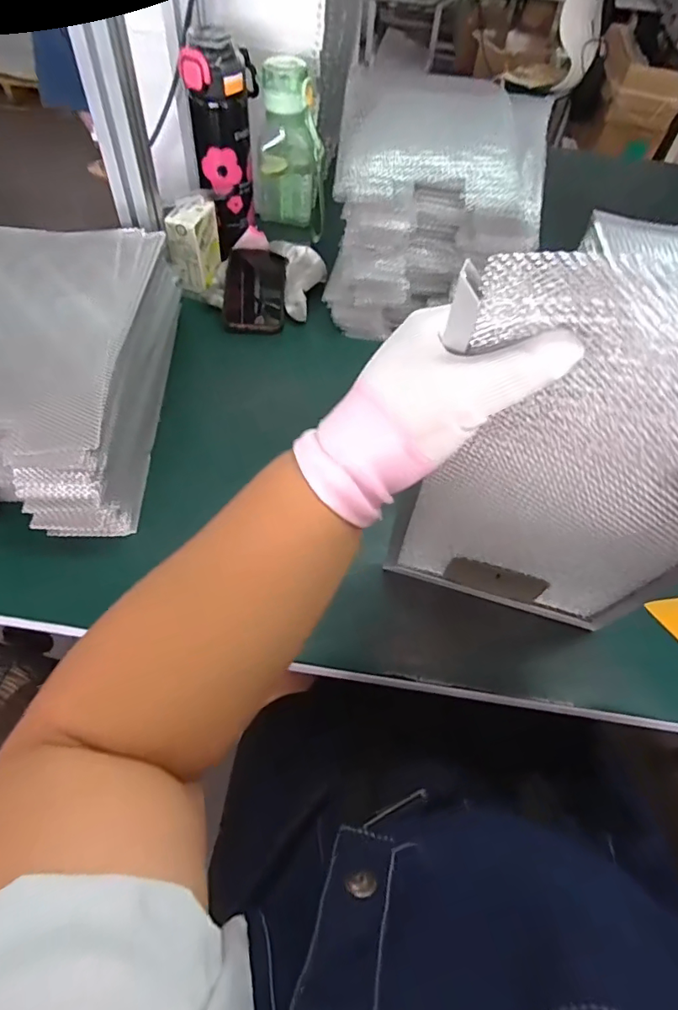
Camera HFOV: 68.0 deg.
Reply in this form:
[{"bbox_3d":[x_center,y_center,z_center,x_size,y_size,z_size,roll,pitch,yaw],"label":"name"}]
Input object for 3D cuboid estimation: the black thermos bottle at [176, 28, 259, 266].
[{"bbox_3d":[-0.150,-0.468,0.664,0.081,0.213,0.083,1,55,-4],"label":"black thermos bottle"}]

